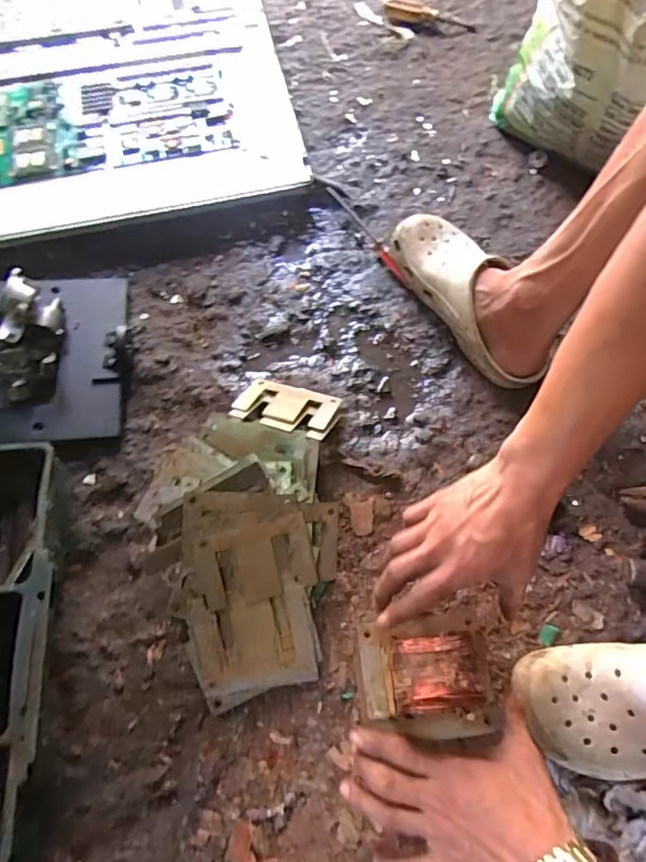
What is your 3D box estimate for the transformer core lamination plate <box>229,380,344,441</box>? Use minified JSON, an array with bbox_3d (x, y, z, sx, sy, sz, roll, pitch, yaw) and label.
[{"bbox_3d":[-0.045,-0.027,0.620,0.125,0.014,0.091,15,34,11],"label":"transformer core lamination plate"}]

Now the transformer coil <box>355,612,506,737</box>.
[{"bbox_3d":[0.088,0.197,0.433,0.107,0.082,0.085,-1,68,-1],"label":"transformer coil"}]

